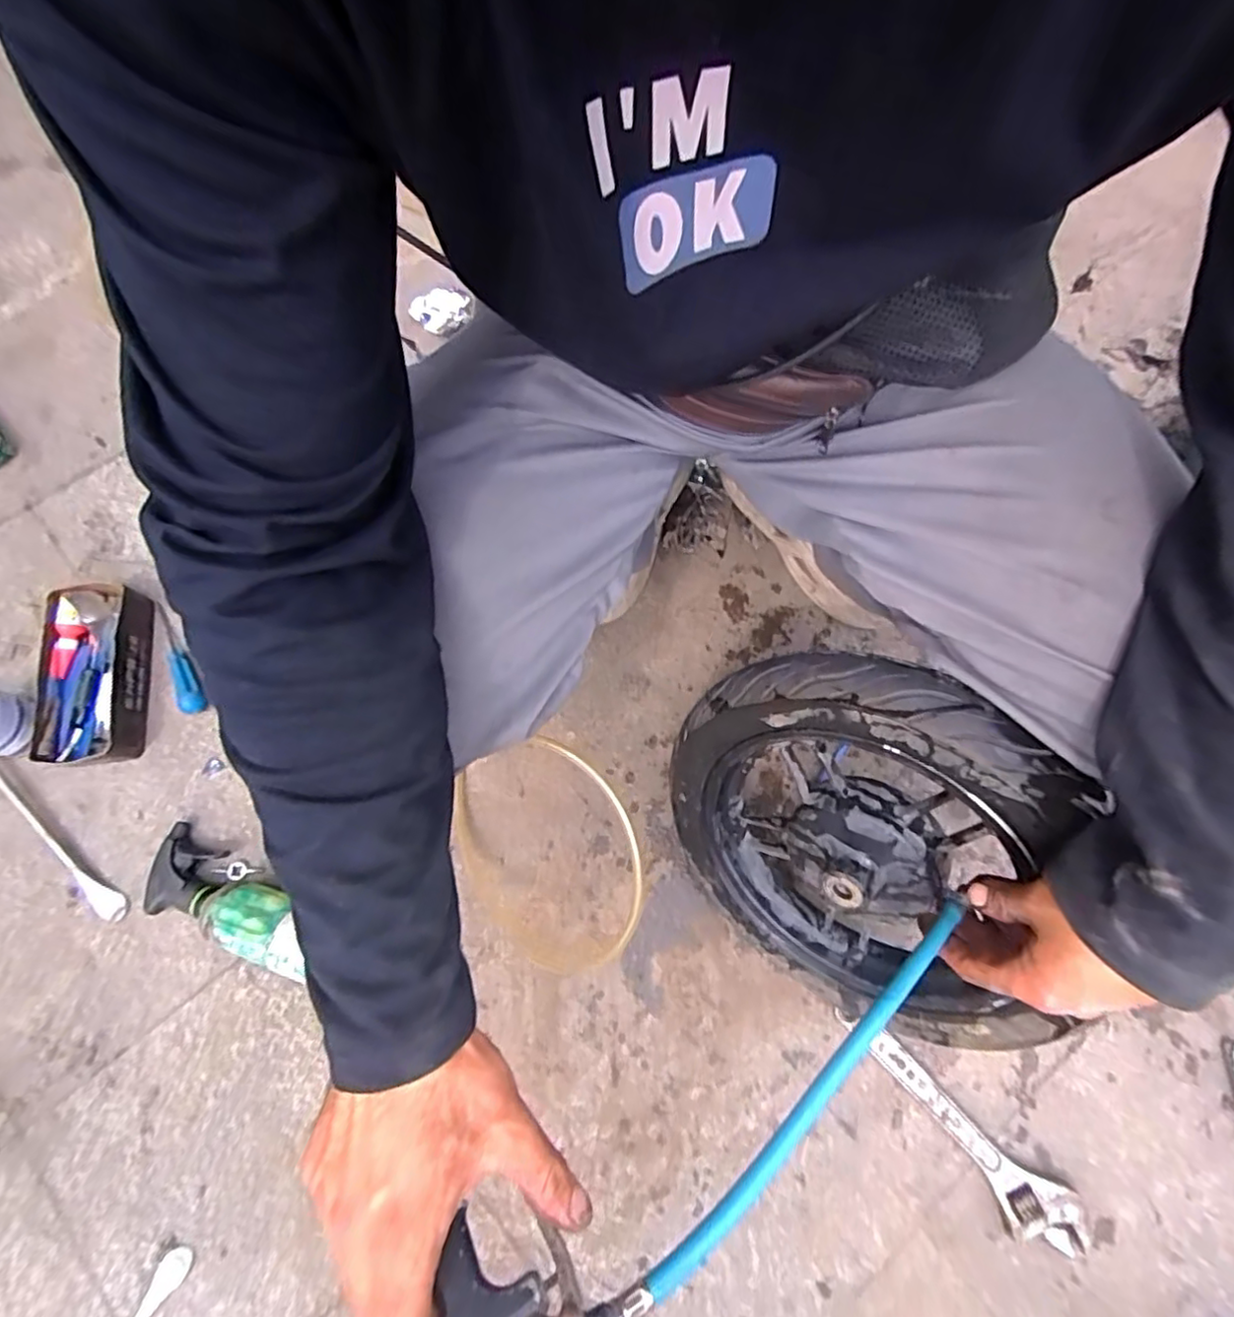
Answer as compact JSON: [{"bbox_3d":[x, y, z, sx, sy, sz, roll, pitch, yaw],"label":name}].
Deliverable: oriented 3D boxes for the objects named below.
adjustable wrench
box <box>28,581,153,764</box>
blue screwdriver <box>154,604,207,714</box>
[{"bbox_3d":[0.321,0.443,0.606,0.278,0.022,0.061,44,78,9],"label":"adjustable wrench"},{"bbox_3d":[-0.568,0.014,0.689,0.094,0.046,0.201,-7,75,-3],"label":"box"},{"bbox_3d":[-0.493,-0.002,0.710,0.027,0.023,0.145,-29,78,-9],"label":"blue screwdriver"}]

